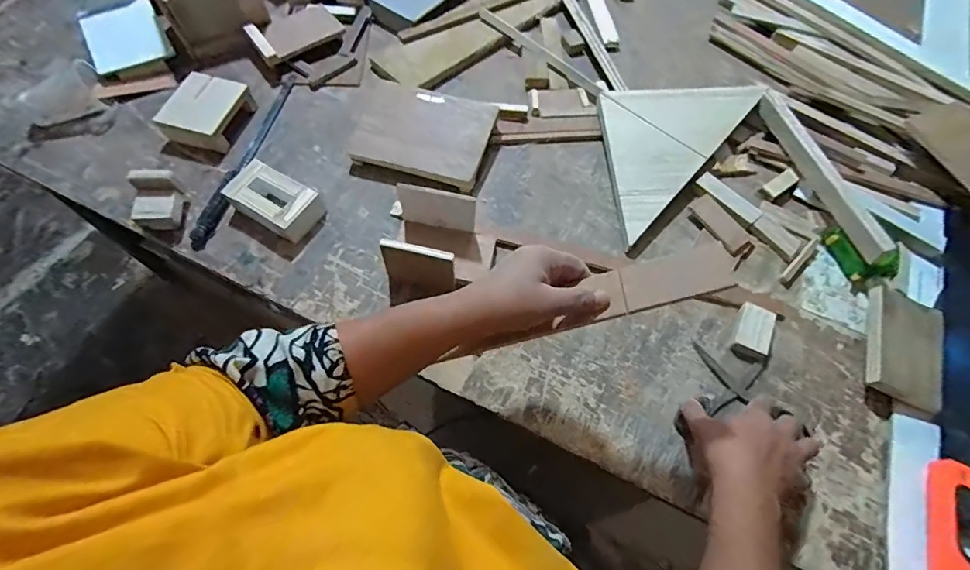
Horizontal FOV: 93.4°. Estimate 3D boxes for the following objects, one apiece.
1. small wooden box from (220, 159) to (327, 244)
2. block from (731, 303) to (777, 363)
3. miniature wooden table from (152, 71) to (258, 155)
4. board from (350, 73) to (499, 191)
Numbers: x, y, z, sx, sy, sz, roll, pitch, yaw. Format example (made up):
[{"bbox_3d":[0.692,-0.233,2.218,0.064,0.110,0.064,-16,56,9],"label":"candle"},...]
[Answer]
[{"bbox_3d":[-0.270,-0.108,0.590,0.119,0.046,0.071,26,67,11],"label":"small wooden box"},{"bbox_3d":[0.319,0.057,0.542,0.041,0.018,0.067,24,67,10],"label":"block"},{"bbox_3d":[-0.396,-0.249,0.651,0.097,0.047,0.109,14,65,6],"label":"miniature wooden table"},{"bbox_3d":[-0.090,-0.214,0.633,0.194,0.018,0.127,17,81,9],"label":"board"}]

